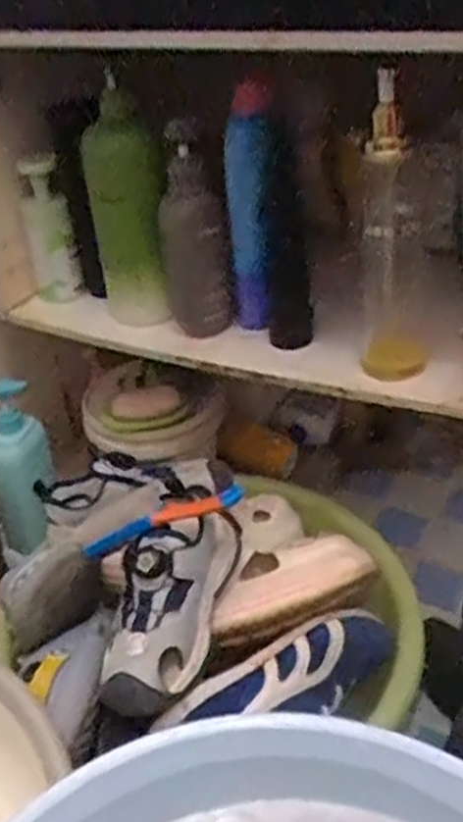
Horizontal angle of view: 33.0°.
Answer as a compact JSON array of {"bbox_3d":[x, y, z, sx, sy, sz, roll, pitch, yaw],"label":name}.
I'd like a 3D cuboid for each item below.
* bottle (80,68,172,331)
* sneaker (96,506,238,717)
[{"bbox_3d":[-0.107,-0.205,0.825,0.075,0.232,0.065,-13,34,-10],"label":"bottle"},{"bbox_3d":[-0.051,0.159,0.660,0.079,0.083,0.184,9,52,22],"label":"sneaker"}]

